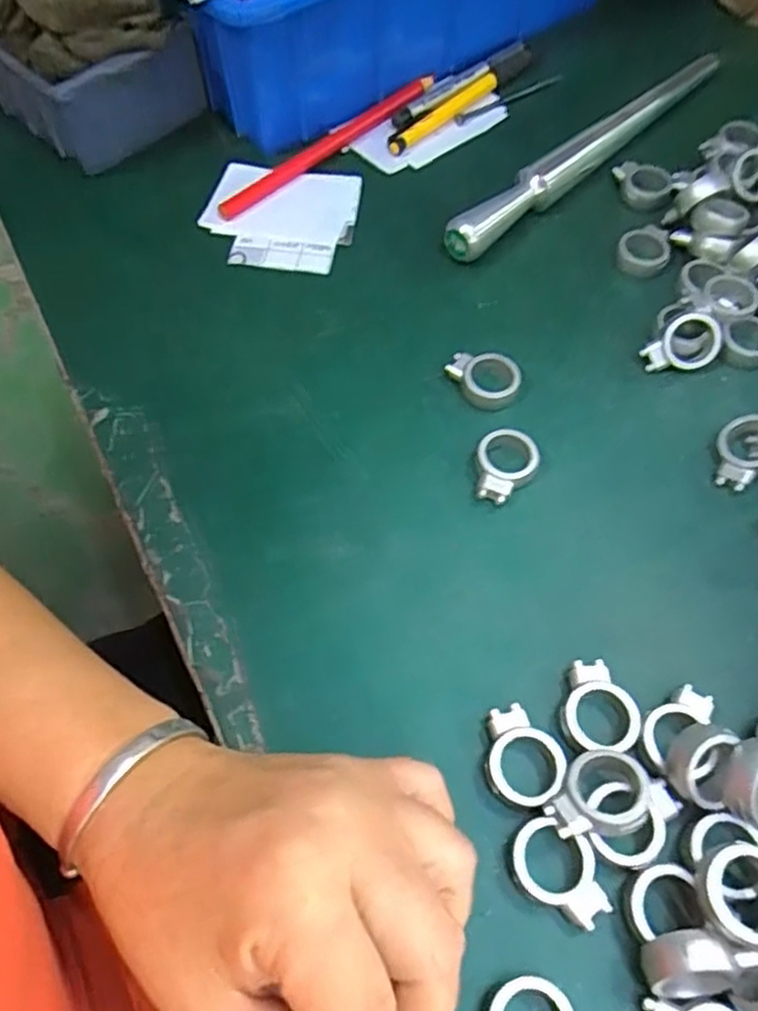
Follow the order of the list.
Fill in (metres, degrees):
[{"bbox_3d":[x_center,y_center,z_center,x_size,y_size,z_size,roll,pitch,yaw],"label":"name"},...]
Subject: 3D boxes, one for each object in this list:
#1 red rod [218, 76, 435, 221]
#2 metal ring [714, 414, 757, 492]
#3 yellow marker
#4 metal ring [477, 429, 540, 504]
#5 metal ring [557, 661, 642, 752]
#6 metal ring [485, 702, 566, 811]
[{"bbox_3d":[-0.027,-0.204,0.397,0.154,0.008,0.010,-39,67,-17],"label":"red rod"},{"bbox_3d":[0.158,-0.023,0.302,0.026,0.007,0.034,10,77,31],"label":"metal ring"},{"bbox_3d":[0.049,-0.239,0.417,0.118,0.008,0.015,-41,68,-18],"label":"yellow marker"},{"bbox_3d":[0.055,-0.017,0.304,0.025,0.012,0.033,11,63,8],"label":"metal ring"},{"bbox_3d":[0.078,0.071,0.253,0.027,0.010,0.032,-3,62,0],"label":"metal ring"},{"bbox_3d":[0.049,0.087,0.246,0.026,0.009,0.033,-17,63,-7],"label":"metal ring"}]

